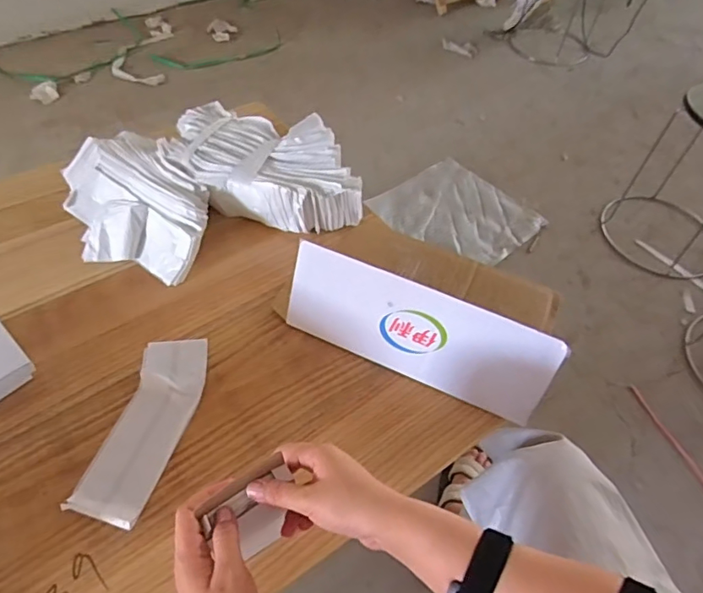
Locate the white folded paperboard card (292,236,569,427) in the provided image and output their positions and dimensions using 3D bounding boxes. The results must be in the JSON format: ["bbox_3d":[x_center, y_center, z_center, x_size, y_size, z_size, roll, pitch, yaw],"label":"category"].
[{"bbox_3d":[0.074,0.045,0.623,0.321,0.129,0.015,22,34,15],"label":"white folded paperboard card"}]

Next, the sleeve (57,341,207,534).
[{"bbox_3d":[-0.235,0.144,0.599,0.084,0.011,0.222,11,52,4],"label":"sleeve"}]

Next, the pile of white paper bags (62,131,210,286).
[{"bbox_3d":[-0.333,-0.152,0.789,0.186,0.068,0.321,-24,58,-21],"label":"pile of white paper bags"}]

